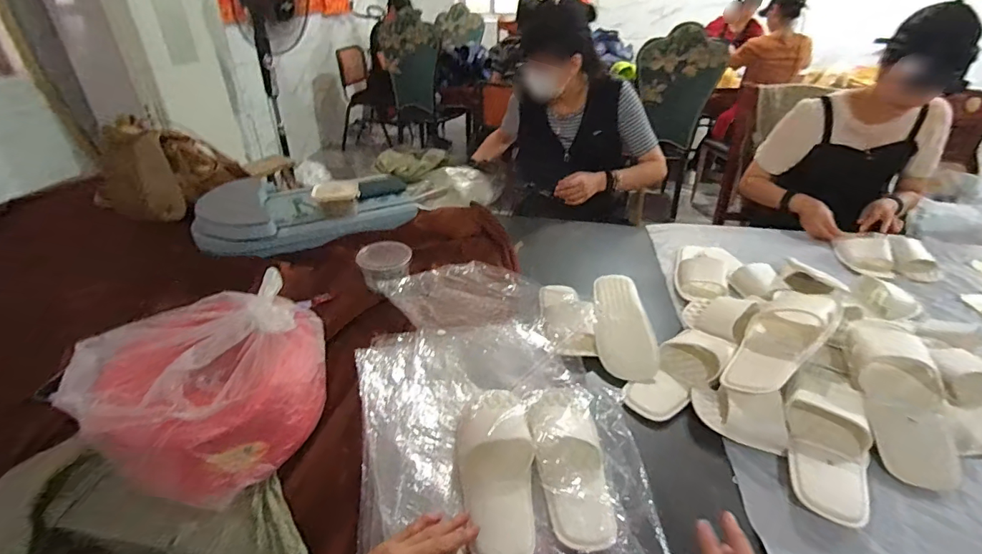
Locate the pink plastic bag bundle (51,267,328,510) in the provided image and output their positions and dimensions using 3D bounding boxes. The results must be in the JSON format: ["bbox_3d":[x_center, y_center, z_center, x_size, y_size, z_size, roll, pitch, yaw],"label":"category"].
[{"bbox_3d":[-0.393,0.143,0.665,0.257,0.145,0.300,10,34,14],"label":"pink plastic bag bundle"}]

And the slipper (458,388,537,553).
[{"bbox_3d":[0.007,0.247,0.607,0.095,0.045,0.243,-2,43,-5],"label":"slipper"}]

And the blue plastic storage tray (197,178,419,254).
[{"bbox_3d":[-0.495,-0.186,1.219,0.529,0.100,0.263,-16,36,-24],"label":"blue plastic storage tray"}]

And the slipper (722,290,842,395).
[{"bbox_3d":[0.486,0.096,0.754,0.279,0.045,0.115,-39,26,-27],"label":"slipper"}]

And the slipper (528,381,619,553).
[{"bbox_3d":[0.108,0.244,0.626,0.092,0.044,0.234,-2,33,-4],"label":"slipper"}]

